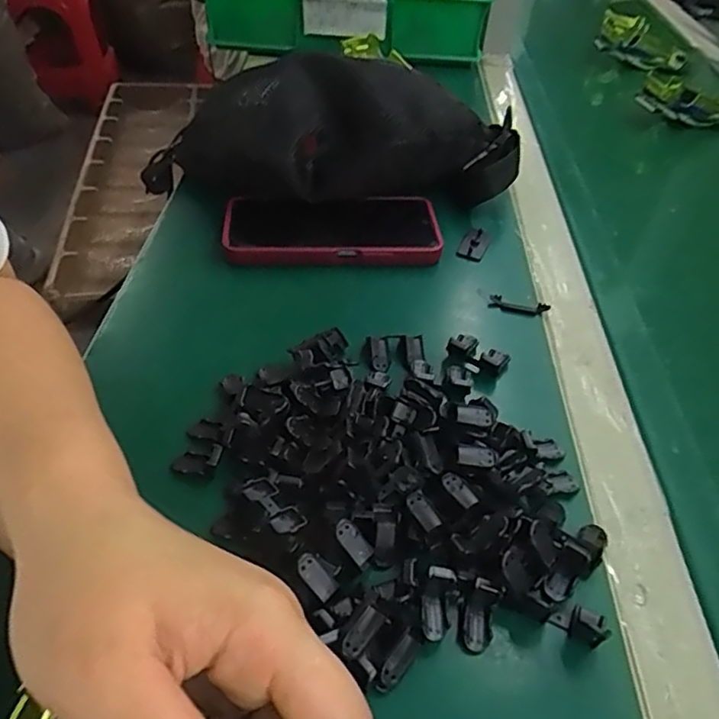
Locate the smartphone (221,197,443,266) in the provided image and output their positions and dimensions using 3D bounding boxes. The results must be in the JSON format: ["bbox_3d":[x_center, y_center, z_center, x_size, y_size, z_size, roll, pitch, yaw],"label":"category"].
[{"bbox_3d":[-0.022,-0.103,0.481,0.164,0.018,0.078,-3,45,-5],"label":"smartphone"}]

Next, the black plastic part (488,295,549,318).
[{"bbox_3d":[0.114,-0.038,0.437,0.041,0.008,0.012,11,45,9],"label":"black plastic part"}]

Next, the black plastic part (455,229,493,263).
[{"bbox_3d":[0.093,-0.094,0.489,0.022,0.007,0.038,19,47,16],"label":"black plastic part"}]

